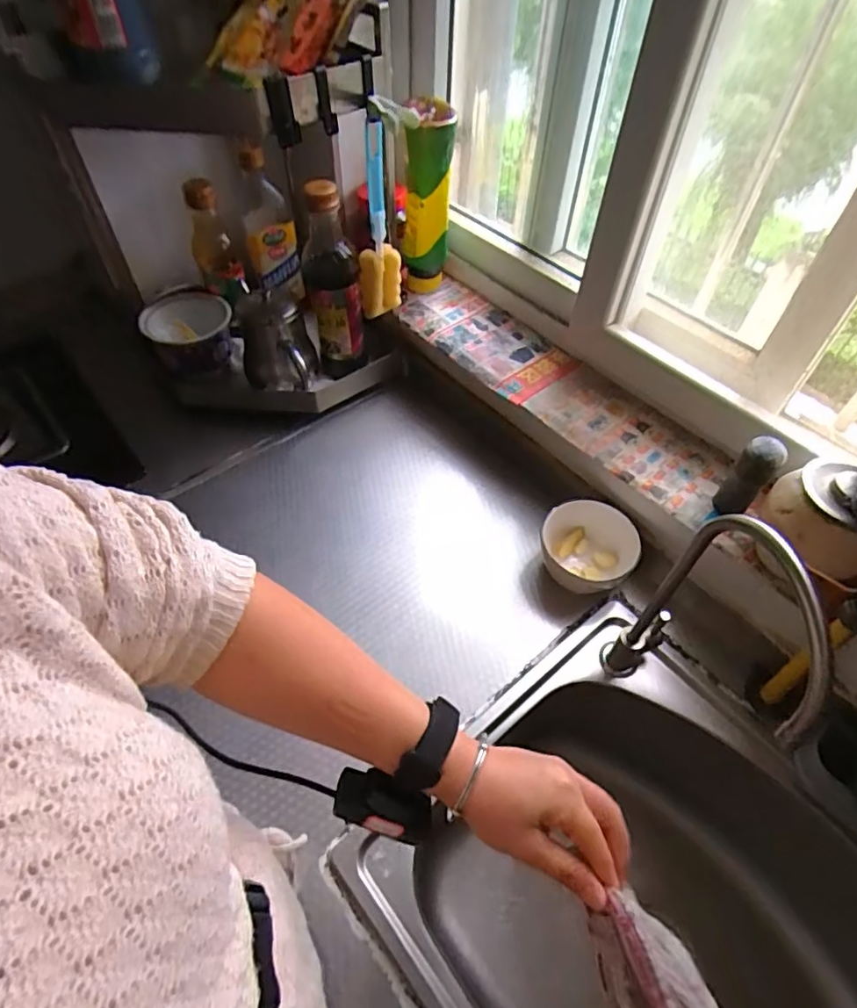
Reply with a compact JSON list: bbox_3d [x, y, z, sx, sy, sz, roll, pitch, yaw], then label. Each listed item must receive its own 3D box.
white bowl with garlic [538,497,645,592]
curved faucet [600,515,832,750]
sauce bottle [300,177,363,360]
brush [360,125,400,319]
[{"bbox_3d":[0.192,0.054,0.687,0.108,0.060,0.097,32,59,21],"label":"white bowl with garlic"},{"bbox_3d":[0.220,0.131,0.483,0.054,0.312,0.157,6,53,3],"label":"curved faucet"},{"bbox_3d":[-0.133,-0.318,0.777,0.071,0.230,0.079,-9,54,-8],"label":"sauce bottle"},{"bbox_3d":[-0.062,-0.337,0.699,0.052,0.221,0.053,-9,54,-8],"label":"brush"}]

